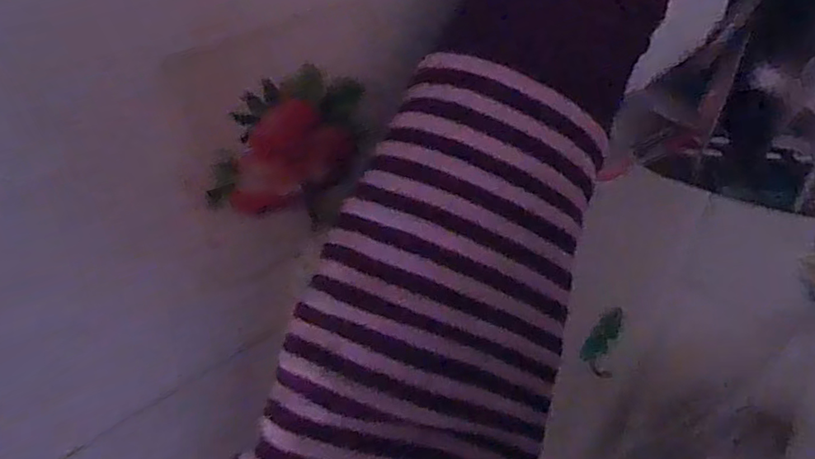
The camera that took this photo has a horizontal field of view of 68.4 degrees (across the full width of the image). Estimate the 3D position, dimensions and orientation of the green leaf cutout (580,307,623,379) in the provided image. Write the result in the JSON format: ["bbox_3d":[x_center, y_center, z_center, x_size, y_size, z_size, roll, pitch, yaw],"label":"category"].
[{"bbox_3d":[0.185,0.107,0.572,0.035,0.069,0.006,8,10,-12],"label":"green leaf cutout"}]

